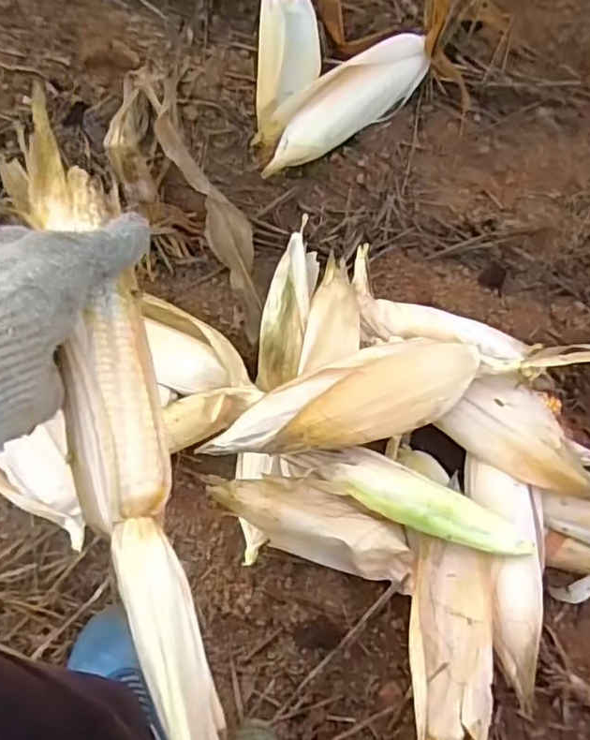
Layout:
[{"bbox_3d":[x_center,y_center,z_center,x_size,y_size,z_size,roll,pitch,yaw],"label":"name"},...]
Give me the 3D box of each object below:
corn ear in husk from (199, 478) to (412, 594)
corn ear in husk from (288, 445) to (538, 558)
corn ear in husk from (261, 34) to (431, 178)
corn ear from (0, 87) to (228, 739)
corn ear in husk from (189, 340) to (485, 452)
[{"bbox_3d":[0.021,0.145,0.587,0.213,0.054,0.070,25,72,-19],"label":"corn ear in husk"},{"bbox_3d":[0.107,0.127,0.607,0.235,0.049,0.054,25,71,10],"label":"corn ear in husk"},{"bbox_3d":[0.059,-0.342,0.813,0.257,0.058,0.074,-35,74,-12],"label":"corn ear in husk"},{"bbox_3d":[-0.086,0.036,0.302,0.051,0.038,0.336,-15,76,-4],"label":"corn ear"},{"bbox_3d":[0.049,0.028,0.598,0.273,0.053,0.090,-20,69,-7],"label":"corn ear in husk"}]

